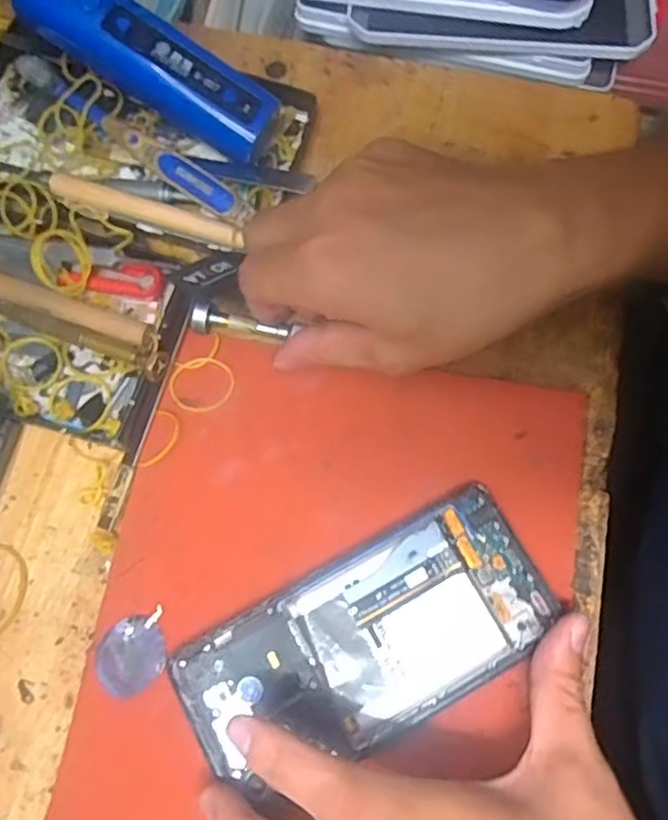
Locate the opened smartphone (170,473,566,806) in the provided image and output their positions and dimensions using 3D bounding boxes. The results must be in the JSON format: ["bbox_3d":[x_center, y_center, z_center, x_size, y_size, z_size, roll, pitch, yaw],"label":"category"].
[{"bbox_3d":[0.015,0.096,0.276,0.157,0.008,0.075,-23,75,-7],"label":"opened smartphone"}]

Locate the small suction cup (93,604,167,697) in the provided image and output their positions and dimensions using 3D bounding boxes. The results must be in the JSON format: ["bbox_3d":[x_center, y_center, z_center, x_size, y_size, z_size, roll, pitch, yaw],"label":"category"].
[{"bbox_3d":[-0.087,0.104,0.278,0.031,0.004,0.030,0,74,1],"label":"small suction cup"}]

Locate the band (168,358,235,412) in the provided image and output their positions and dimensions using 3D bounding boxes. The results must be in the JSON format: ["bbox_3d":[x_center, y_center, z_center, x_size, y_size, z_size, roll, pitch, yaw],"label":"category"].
[{"bbox_3d":[-0.064,-0.012,0.311,0.031,0.004,0.026,-20,75,-5],"label":"band"}]

